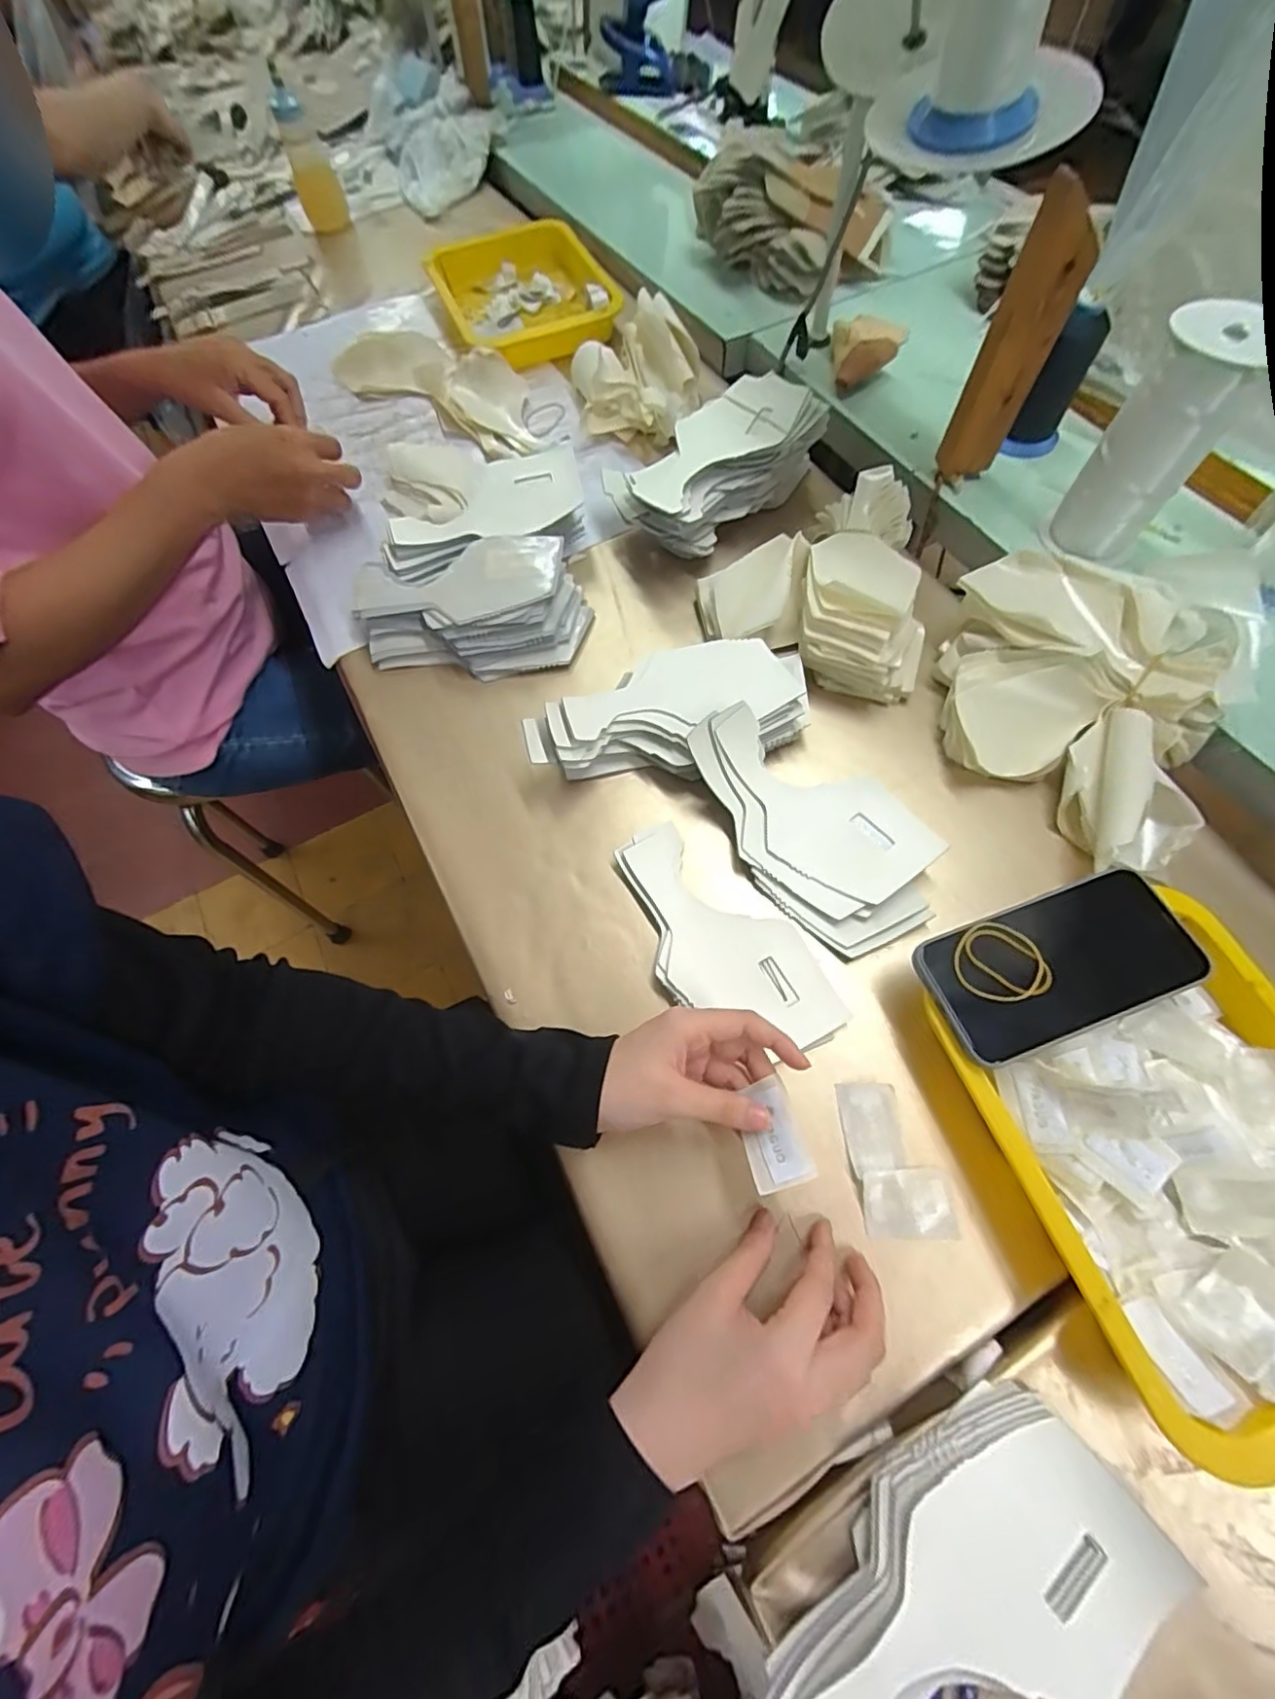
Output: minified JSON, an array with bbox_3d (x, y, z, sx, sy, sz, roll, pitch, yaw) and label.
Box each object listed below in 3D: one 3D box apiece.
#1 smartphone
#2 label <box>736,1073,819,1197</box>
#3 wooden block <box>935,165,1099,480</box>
[{"bbox_3d":[0.258,0.069,0.364,0.159,0.010,0.079,-20,65,-6],"label":"smartphone"},{"bbox_3d":[0.075,0.161,0.334,0.034,0.004,0.052,-25,56,11],"label":"label"},{"bbox_3d":[0.297,-0.392,0.468,0.048,0.184,0.025,-19,65,-6],"label":"wooden block"}]

